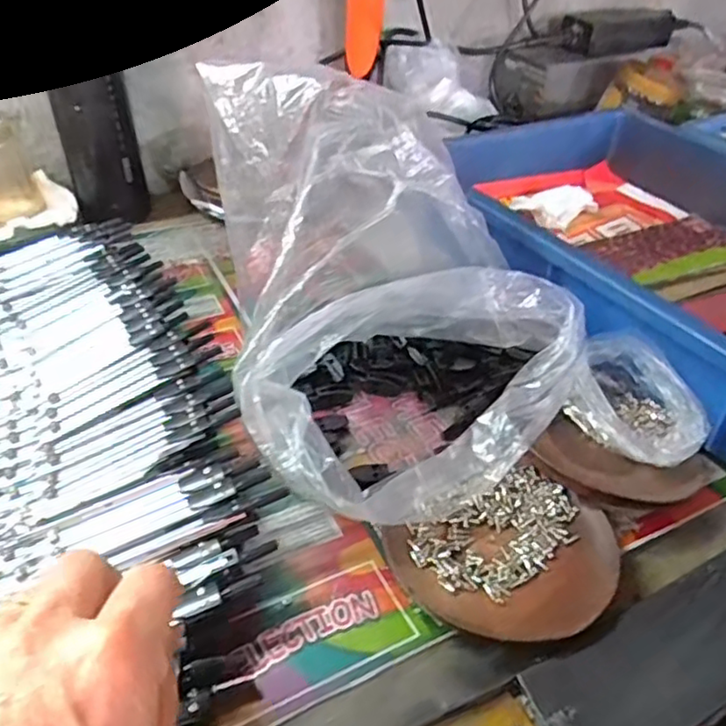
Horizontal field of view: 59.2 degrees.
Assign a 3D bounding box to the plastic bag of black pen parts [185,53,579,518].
[{"bbox_3d":[0.009,-0.062,0.391,0.210,0.160,0.259,-19,44,-20],"label":"plastic bag of black pen parts"}]

